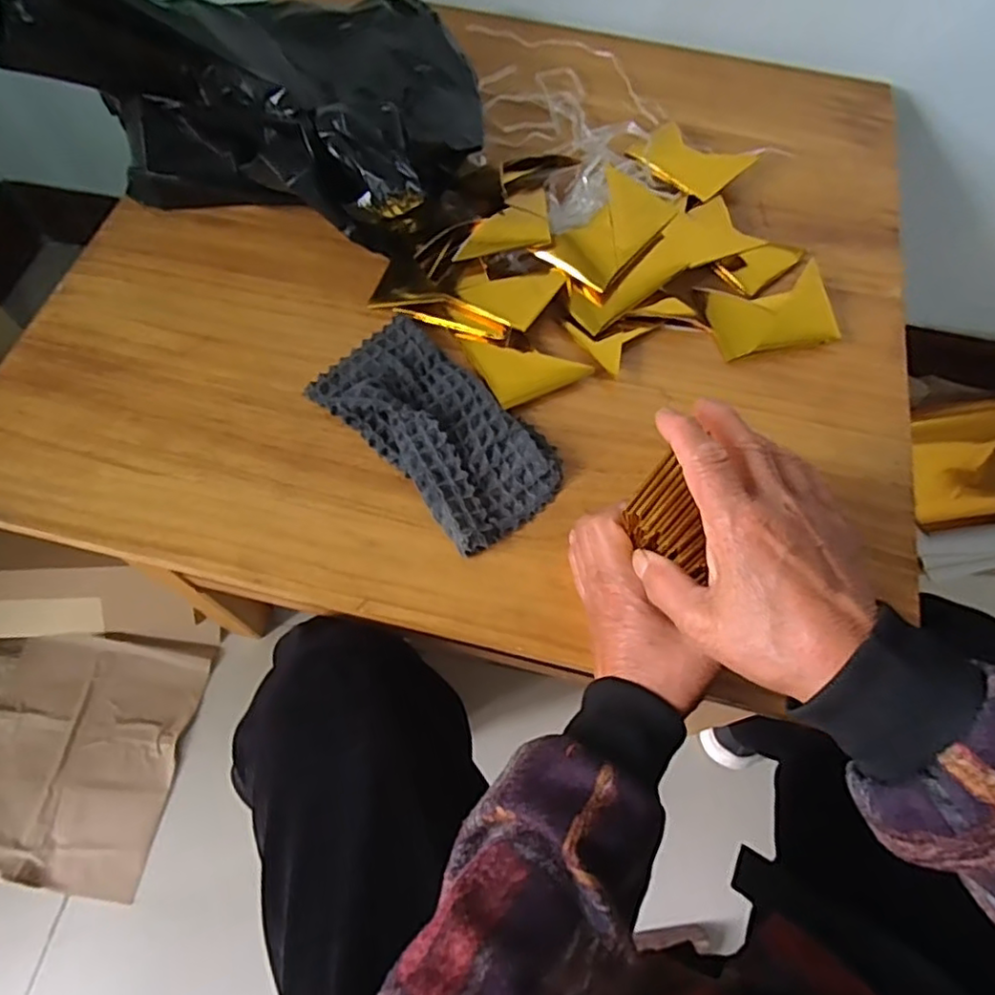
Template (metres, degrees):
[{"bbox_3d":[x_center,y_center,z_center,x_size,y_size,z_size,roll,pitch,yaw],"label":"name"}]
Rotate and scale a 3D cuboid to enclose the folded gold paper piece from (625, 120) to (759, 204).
[{"bbox_3d":[0.171,-0.303,0.572,0.101,0.016,0.063,29,78,7],"label":"folded gold paper piece"}]

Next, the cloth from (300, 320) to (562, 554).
[{"bbox_3d":[-0.043,-0.053,0.450,0.094,0.023,0.185,-40,72,-19],"label":"cloth"}]

